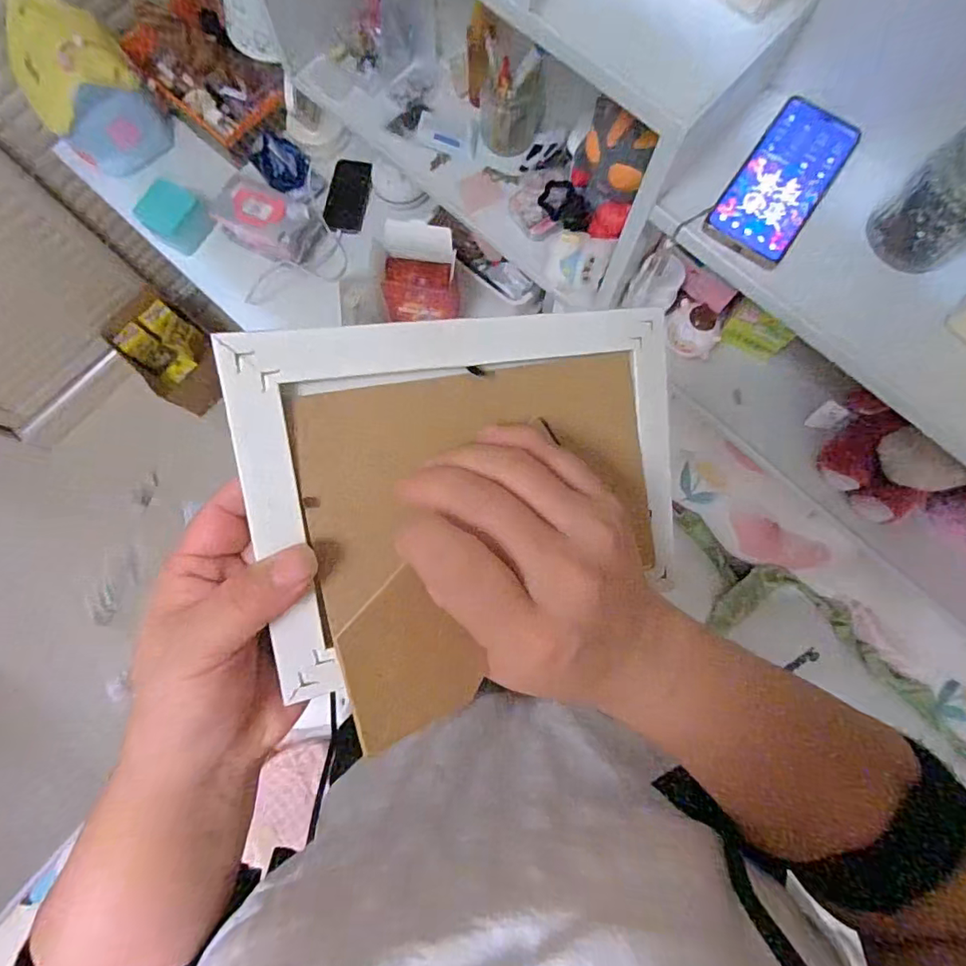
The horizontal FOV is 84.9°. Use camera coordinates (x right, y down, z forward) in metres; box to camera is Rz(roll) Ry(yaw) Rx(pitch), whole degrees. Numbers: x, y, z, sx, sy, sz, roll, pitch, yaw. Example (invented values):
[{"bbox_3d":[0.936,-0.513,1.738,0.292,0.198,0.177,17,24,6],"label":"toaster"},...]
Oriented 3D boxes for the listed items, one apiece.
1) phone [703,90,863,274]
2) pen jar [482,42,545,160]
[{"bbox_3d":[0.287,-0.290,0.498,0.078,0.011,0.180,34,82,5],"label":"phone"},{"bbox_3d":[0.045,-0.524,0.731,0.090,0.105,0.072,-10,80,-2],"label":"pen jar"}]

